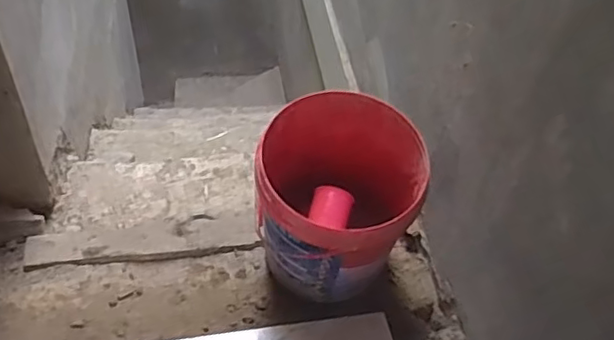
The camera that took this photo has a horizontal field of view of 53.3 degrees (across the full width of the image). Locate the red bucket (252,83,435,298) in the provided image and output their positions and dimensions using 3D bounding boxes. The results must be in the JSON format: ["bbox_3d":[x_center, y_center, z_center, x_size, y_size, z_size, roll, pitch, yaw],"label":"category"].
[{"bbox_3d":[0.054,0.100,1.258,0.312,0.425,0.320,2,45,-2],"label":"red bucket"}]

